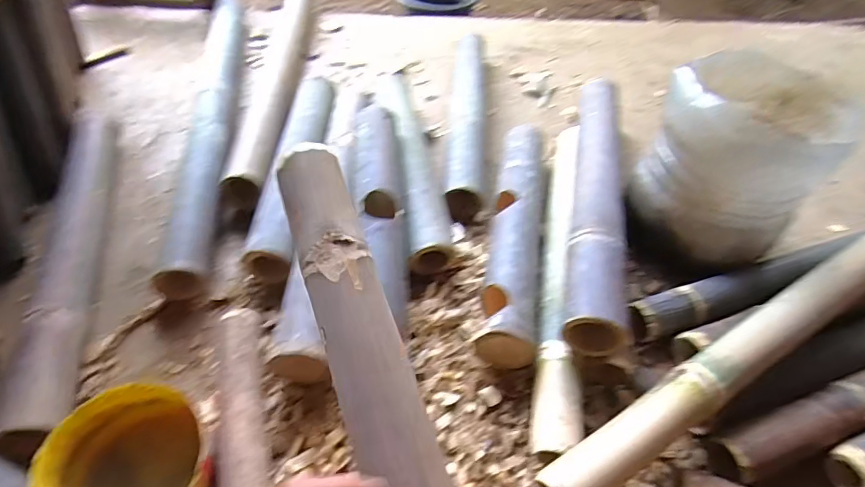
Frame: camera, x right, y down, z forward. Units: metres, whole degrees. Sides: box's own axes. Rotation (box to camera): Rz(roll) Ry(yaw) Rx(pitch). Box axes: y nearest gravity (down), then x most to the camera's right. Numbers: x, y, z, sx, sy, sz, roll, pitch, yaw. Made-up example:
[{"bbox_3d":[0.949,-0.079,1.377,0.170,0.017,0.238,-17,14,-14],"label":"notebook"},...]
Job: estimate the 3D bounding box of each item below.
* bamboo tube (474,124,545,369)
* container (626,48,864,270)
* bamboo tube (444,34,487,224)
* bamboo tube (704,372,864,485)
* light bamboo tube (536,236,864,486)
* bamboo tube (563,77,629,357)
[{"bbox_3d":[0.137,-0.027,0.790,0.082,0.082,0.487,9,49,5],"label":"bamboo tube"},{"bbox_3d":[0.470,-0.134,0.761,0.271,0.215,0.241,-25,55,-23],"label":"container"},{"bbox_3d":[0.075,-0.270,1.011,0.075,0.075,0.589,4,49,1],"label":"bamboo tube"},{"bbox_3d":[0.646,0.184,0.659,0.645,0.057,0.066,-15,51,-15],"label":"bamboo tube"},{"bbox_3d":[0.381,0.130,0.590,0.617,0.046,0.048,-25,55,-20],"label":"light bamboo tube"},{"bbox_3d":[0.264,-0.090,0.773,0.083,0.065,0.589,12,50,7],"label":"bamboo tube"}]

